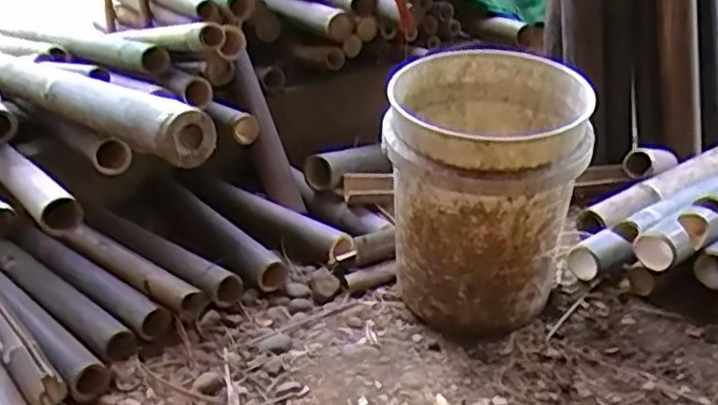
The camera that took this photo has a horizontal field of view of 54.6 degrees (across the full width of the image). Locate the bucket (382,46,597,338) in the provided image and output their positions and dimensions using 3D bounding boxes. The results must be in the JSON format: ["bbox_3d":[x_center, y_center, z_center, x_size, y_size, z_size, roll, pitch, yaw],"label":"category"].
[{"bbox_3d":[0.206,-0.011,1.121,0.285,0.387,0.317,1,25,12],"label":"bucket"}]

